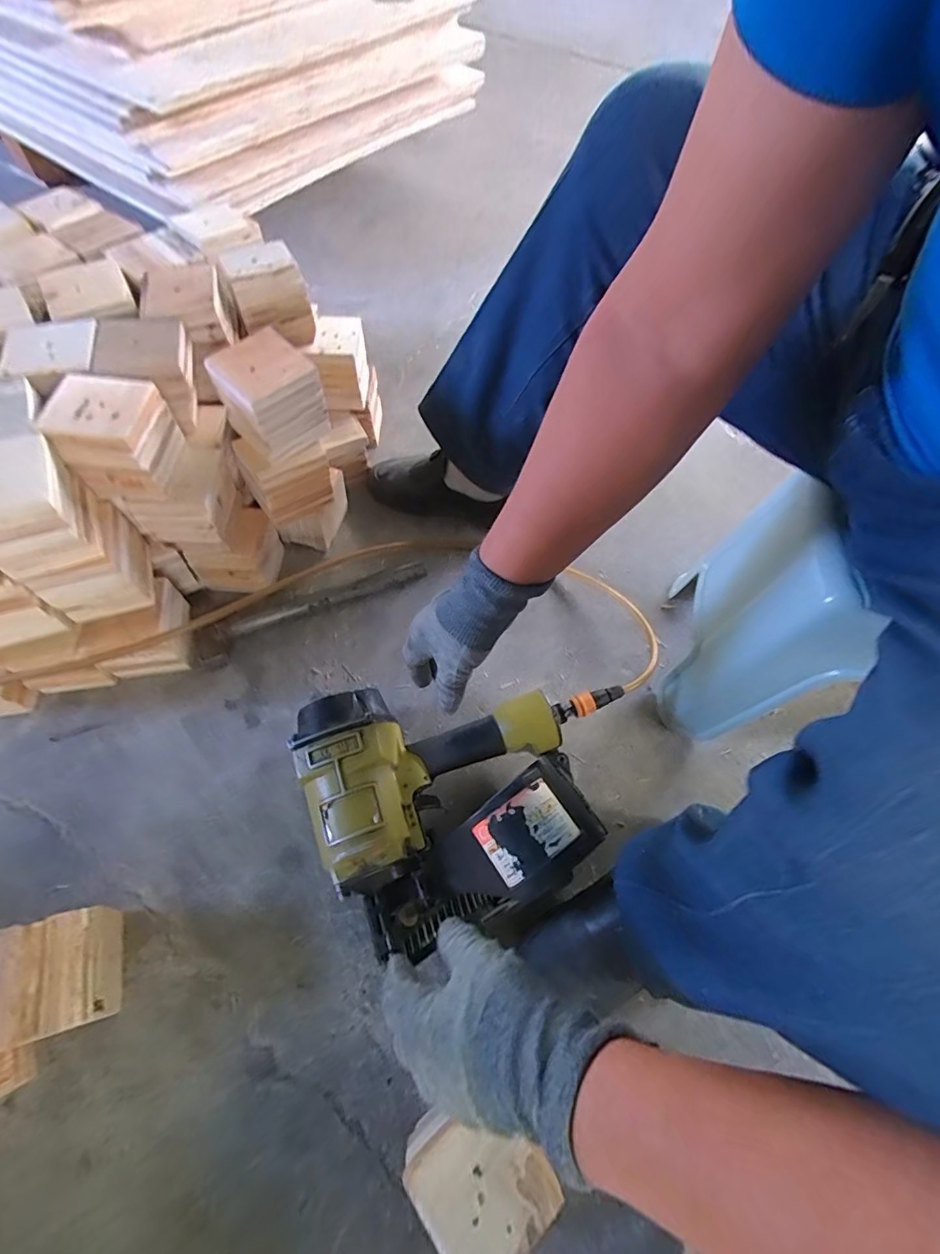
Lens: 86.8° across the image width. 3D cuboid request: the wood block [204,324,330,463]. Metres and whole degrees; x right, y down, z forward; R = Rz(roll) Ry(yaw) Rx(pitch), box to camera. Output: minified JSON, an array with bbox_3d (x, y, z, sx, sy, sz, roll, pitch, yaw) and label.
[{"bbox_3d":[-0.233,-0.270,0.583,0.102,0.094,0.093,-36,69,-20],"label":"wood block"}]

